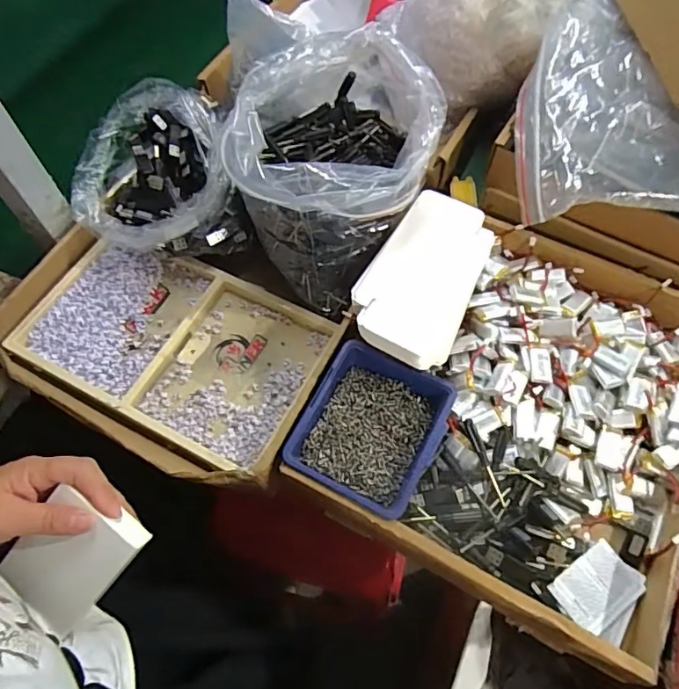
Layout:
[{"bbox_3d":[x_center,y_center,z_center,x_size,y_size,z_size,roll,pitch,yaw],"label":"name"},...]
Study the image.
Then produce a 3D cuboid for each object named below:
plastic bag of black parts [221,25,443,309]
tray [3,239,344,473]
[{"bbox_3d":[-0.001,-0.193,0.557,0.199,0.178,0.230,31,68,16],"label":"plastic bag of black parts"},{"bbox_3d":[-0.184,-0.005,0.585,0.328,0.033,0.188,23,66,13],"label":"tray"}]

